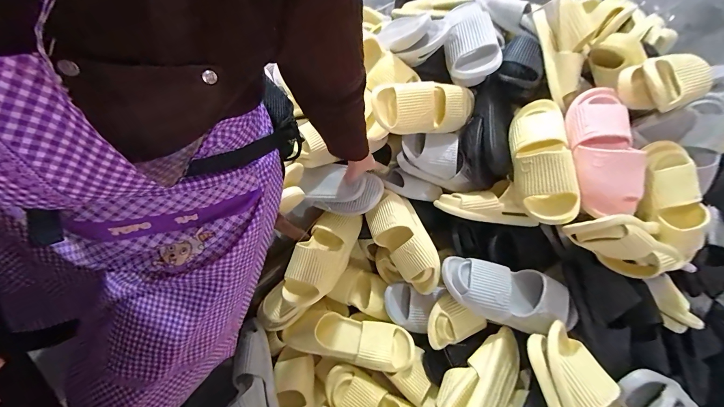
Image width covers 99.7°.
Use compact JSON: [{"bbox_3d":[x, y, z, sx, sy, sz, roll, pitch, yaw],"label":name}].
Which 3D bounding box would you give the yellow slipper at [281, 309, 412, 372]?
[{"bbox_3d":[-0.035,0.321,0.726,0.304,0.087,0.106,12,69,4],"label":"yellow slipper"}]

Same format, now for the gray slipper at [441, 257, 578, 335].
[{"bbox_3d":[0.311,0.192,0.642,0.281,0.065,0.123,13,69,5],"label":"gray slipper"}]

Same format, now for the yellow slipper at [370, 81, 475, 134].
[{"bbox_3d":[0.150,-0.218,0.671,0.258,0.090,0.086,-5,68,-18],"label":"yellow slipper"}]

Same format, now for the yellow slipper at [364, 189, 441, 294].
[{"bbox_3d":[0.100,0.091,0.712,0.118,0.078,0.239,-23,70,-9],"label":"yellow slipper"}]

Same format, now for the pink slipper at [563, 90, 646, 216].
[{"bbox_3d":[0.484,-0.108,0.618,0.108,0.085,0.283,-8,64,25],"label":"pink slipper"}]

